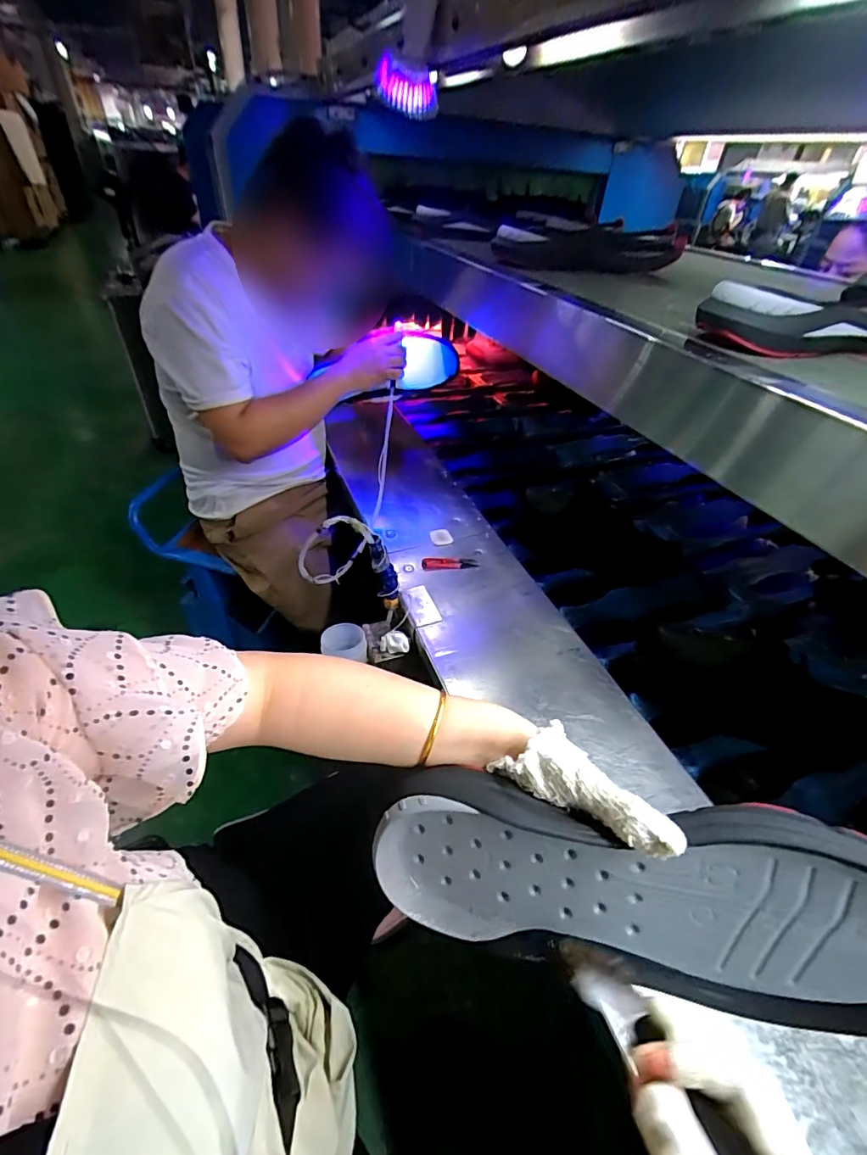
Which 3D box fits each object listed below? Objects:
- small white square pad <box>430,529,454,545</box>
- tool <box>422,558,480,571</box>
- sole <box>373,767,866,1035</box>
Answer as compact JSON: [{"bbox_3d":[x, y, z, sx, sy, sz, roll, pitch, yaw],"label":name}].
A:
[{"bbox_3d":[0.015,-0.080,0.925,0.040,0.016,0.038,-5,44,-10],"label":"small white square pad"},{"bbox_3d":[0.030,-0.026,0.872,0.100,0.009,0.032,1,43,-3],"label":"tool"},{"bbox_3d":[0.132,0.202,0.299,0.337,0.126,0.034,0,10,17],"label":"sole"}]

